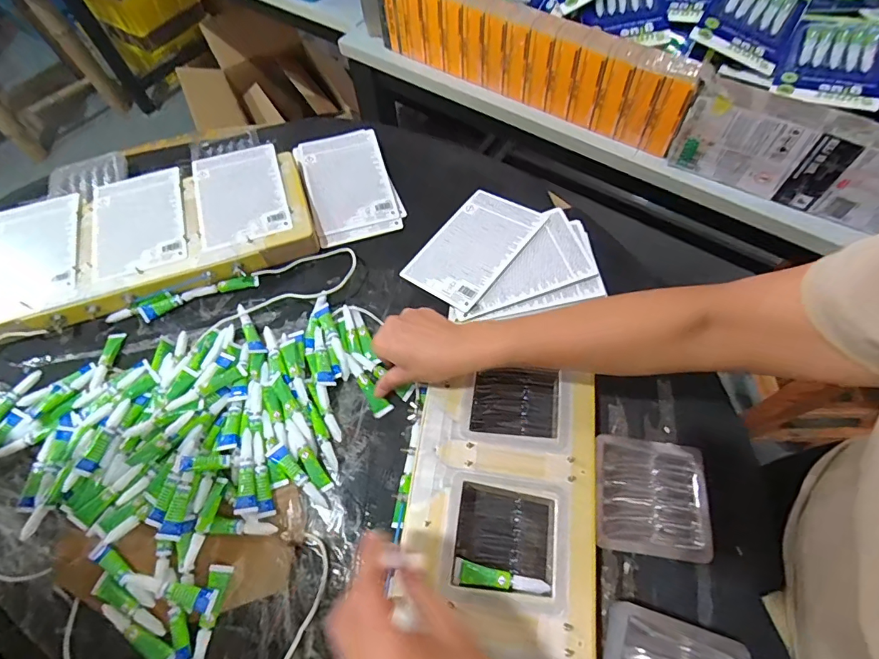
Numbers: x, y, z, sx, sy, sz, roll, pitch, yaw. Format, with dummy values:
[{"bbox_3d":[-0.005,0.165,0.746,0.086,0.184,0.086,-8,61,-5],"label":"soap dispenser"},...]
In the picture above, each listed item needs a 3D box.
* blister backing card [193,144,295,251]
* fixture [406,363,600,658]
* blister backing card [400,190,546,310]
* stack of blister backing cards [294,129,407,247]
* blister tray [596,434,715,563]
[{"bbox_3d":[-0.271,-0.187,0.617,0.112,0.010,0.171,-19,63,-6],"label":"blister backing card"},{"bbox_3d":[0.056,0.196,0.419,0.172,0.045,0.380,7,62,8],"label":"fixture"},{"bbox_3d":[0.041,-0.107,0.580,0.117,0.007,0.166,33,73,31],"label":"blister backing card"},{"bbox_3d":[-0.130,-0.210,0.653,0.121,0.008,0.187,-18,70,-7],"label":"stack of blister backing cards"},{"bbox_3d":[0.205,0.160,0.436,0.103,0.015,0.103,6,63,7],"label":"blister tray"}]

